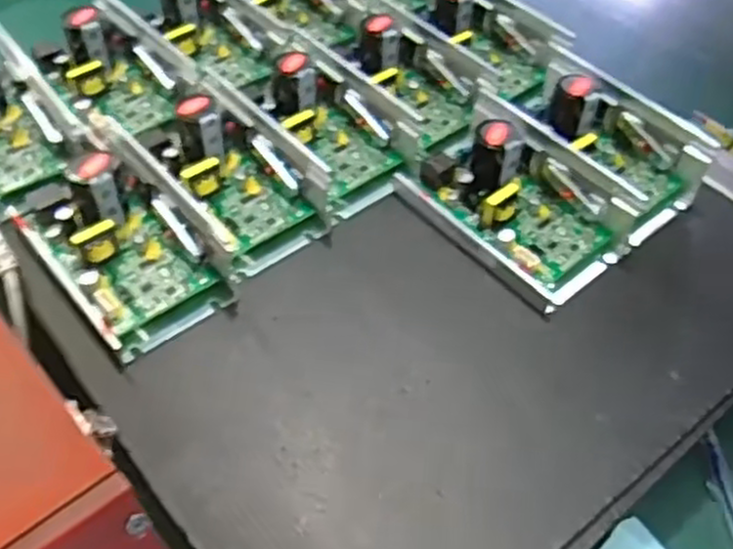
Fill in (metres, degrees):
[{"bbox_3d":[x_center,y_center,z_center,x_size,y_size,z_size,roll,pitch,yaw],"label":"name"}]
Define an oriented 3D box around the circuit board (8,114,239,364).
[{"bbox_3d":[-0.140,-0.028,0.432,0.088,0.056,0.131,-33,60,-26],"label":"circuit board"}]

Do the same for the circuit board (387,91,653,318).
[{"bbox_3d":[0.092,-0.056,0.464,0.139,0.044,0.093,39,58,24],"label":"circuit board"}]

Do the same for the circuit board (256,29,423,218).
[{"bbox_3d":[-0.026,-0.104,0.502,0.123,0.053,0.071,38,58,24],"label":"circuit board"}]

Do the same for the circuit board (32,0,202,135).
[{"bbox_3d":[-0.174,-0.144,0.518,0.073,0.042,0.113,-35,61,-27],"label":"circuit board"}]

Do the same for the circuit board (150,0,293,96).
[{"bbox_3d":[-0.109,-0.182,0.556,0.070,0.044,0.119,-33,61,-27],"label":"circuit board"}]

